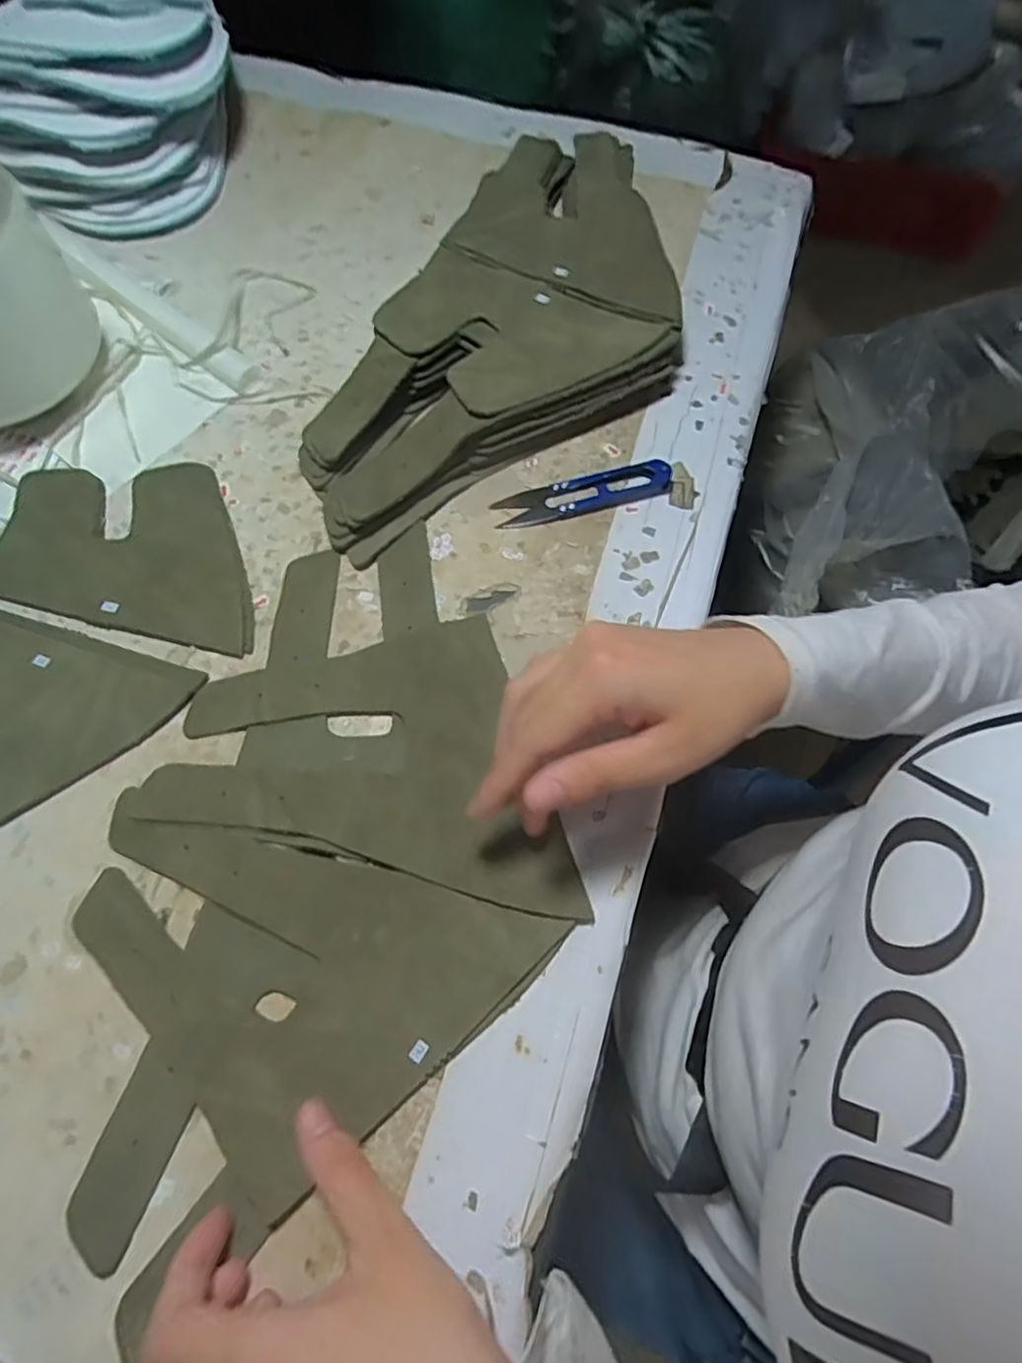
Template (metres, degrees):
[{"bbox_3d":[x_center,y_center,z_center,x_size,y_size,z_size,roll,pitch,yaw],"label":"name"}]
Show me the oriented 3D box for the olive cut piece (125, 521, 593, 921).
[{"bbox_3d":[-0.055,0.007,0.339,0.201,0.010,0.167,12,68,4],"label":"olive cut piece"}]

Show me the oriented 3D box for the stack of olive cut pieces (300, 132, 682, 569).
[{"bbox_3d":[0.016,-0.219,0.413,0.165,0.037,0.352,25,70,9],"label":"stack of olive cut pieces"}]

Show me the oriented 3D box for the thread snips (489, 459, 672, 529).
[{"bbox_3d":[0.041,-0.108,0.383,0.100,0.011,0.023,-13,68,-6],"label":"thread snips"}]

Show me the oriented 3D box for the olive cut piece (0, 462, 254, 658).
[{"bbox_3d":[-0.206,-0.079,0.372,0.157,0.004,0.104,13,68,5],"label":"olive cut piece"}]

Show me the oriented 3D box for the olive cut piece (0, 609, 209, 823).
[{"bbox_3d":[-0.250,0.021,0.330,0.155,0.004,0.111,16,68,6],"label":"olive cut piece"}]

